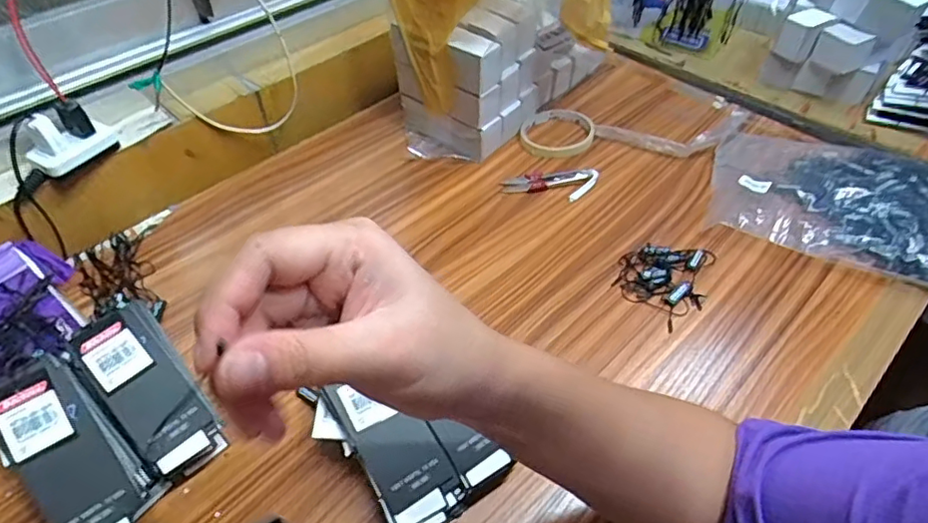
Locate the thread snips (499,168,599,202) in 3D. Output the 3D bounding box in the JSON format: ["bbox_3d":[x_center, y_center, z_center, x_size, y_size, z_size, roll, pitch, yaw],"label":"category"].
[{"bbox_3d":[0.094,-0.087,0.633,0.103,0.010,0.044,1,47,2],"label":"thread snips"}]

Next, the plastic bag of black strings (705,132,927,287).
[{"bbox_3d":[0.391,-0.066,0.597,0.246,0.037,0.188,19,50,17],"label":"plastic bag of black strings"}]

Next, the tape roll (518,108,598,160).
[{"bbox_3d":[0.113,-0.155,0.688,0.076,0.013,0.093,31,55,26],"label":"tape roll"}]

